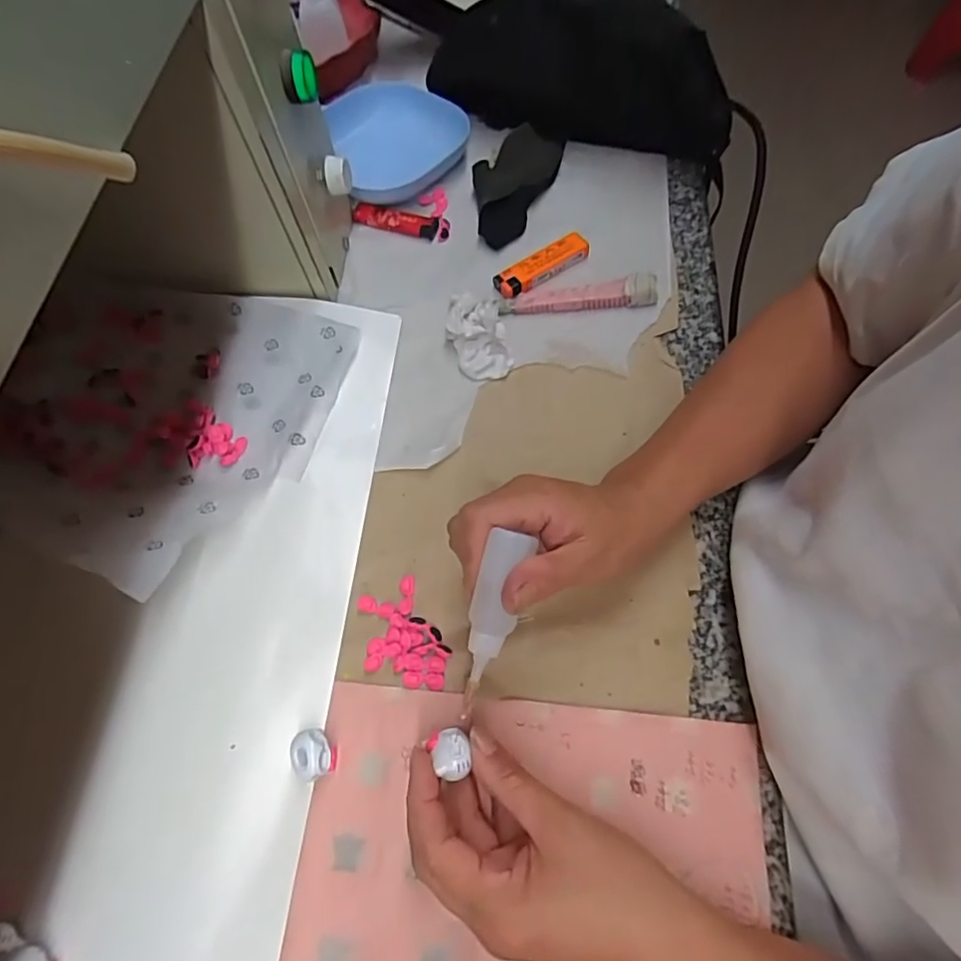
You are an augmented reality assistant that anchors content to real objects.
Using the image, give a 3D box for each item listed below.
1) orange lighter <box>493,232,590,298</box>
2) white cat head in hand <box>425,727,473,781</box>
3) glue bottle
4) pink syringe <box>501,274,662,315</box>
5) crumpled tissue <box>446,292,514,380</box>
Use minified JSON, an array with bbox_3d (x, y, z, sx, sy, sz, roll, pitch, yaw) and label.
[{"bbox_3d":[0.050,-0.175,0.472,0.080,0.013,0.025,-31,67,-11],"label":"orange lighter"},{"bbox_3d":[-0.016,0.136,0.293,0.020,0.010,0.022,-8,65,0],"label":"white cat head in hand"},{"bbox_3d":[0.007,0.069,0.292,0.022,0.025,0.090,14,94,10],"label":"glue bottle"},{"bbox_3d":[0.075,-0.145,0.453,0.121,0.014,0.021,-3,65,2],"label":"pink syringe"},{"bbox_3d":[-0.002,-0.108,0.438,0.041,0.026,0.062,-12,65,-2],"label":"crumpled tissue"}]

